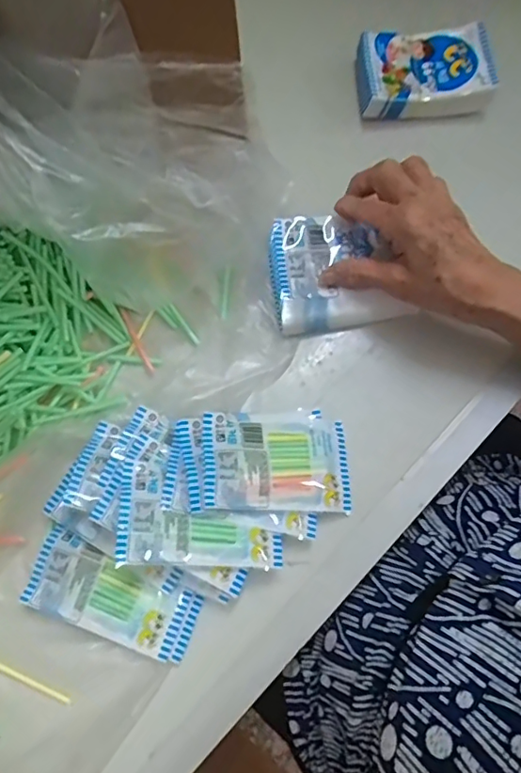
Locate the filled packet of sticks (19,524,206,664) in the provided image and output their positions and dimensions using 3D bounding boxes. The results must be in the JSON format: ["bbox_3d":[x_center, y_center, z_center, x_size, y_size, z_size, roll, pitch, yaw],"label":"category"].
[{"bbox_3d":[-0.097,0.138,0.356,0.112,0.017,0.048,22,76,7],"label":"filled packet of sticks"}]

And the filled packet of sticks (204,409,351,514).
[{"bbox_3d":[0.013,0.048,0.365,0.102,0.009,0.070,6,64,-20],"label":"filled packet of sticks"}]

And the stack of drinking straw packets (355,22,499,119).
[{"bbox_3d":[0.136,-0.267,0.454,0.106,0.028,0.074,-5,74,0],"label":"stack of drinking straw packets"}]

